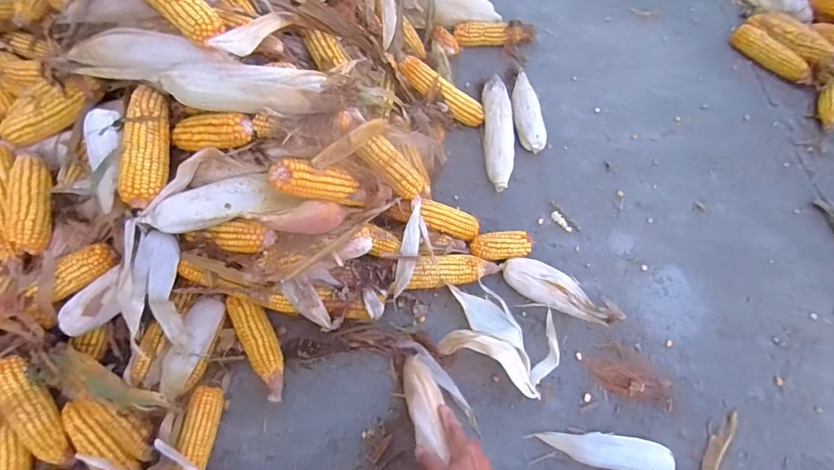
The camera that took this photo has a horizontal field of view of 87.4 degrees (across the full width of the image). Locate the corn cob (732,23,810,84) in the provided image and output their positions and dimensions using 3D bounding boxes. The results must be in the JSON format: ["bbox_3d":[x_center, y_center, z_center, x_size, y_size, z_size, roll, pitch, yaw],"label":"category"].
[{"bbox_3d":[0.798,-0.408,0.985,0.040,0.048,0.188,-38,72,-18],"label":"corn cob"}]

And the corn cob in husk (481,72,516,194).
[{"bbox_3d":[0.160,-0.209,0.866,0.058,0.048,0.270,1,65,-2],"label":"corn cob in husk"}]

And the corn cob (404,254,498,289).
[{"bbox_3d":[0.057,0.061,0.725,0.157,0.056,0.046,-9,66,-6],"label":"corn cob"}]

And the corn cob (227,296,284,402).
[{"bbox_3d":[-0.237,0.169,0.665,0.049,0.043,0.165,-27,69,-14],"label":"corn cob"}]

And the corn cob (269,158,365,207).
[{"bbox_3d":[-0.128,-0.069,0.596,0.138,0.046,0.043,13,57,-40],"label":"corn cob"}]

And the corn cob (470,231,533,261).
[{"bbox_3d":[0.143,0.022,0.758,0.102,0.047,0.046,-5,65,-5],"label":"corn cob"}]

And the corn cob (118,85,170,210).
[{"bbox_3d":[-0.358,-0.118,0.575,0.054,0.046,0.158,-2,65,-4],"label":"corn cob"}]

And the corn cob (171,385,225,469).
[{"bbox_3d":[-0.304,0.299,0.603,0.041,0.045,0.164,6,65,0],"label":"corn cob"}]

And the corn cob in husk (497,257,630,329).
[{"bbox_3d":[0.241,0.100,0.727,0.214,0.047,0.065,23,66,8],"label":"corn cob in husk"}]

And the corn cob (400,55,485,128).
[{"bbox_3d":[0.051,-0.269,0.833,0.197,0.036,0.053,29,62,-25],"label":"corn cob"}]

